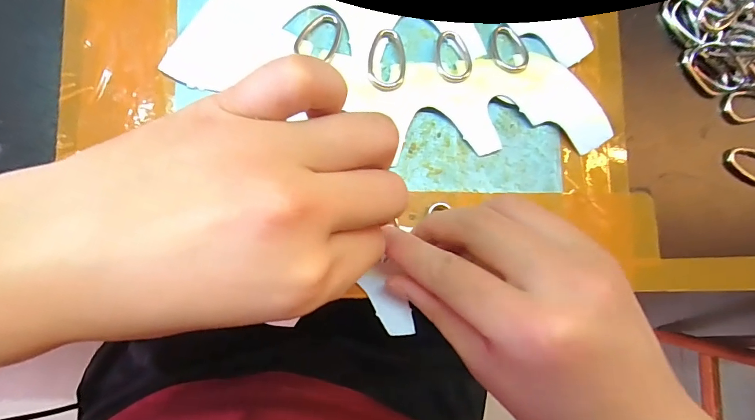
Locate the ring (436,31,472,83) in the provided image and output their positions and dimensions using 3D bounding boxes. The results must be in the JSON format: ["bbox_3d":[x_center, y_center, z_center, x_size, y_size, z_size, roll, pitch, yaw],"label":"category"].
[{"bbox_3d":[0.041,-0.082,0.218,0.018,0.006,0.028,-1,80,-2],"label":"ring"}]

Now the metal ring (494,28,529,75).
[{"bbox_3d":[0.073,-0.089,0.224,0.018,0.004,0.027,-9,80,-1],"label":"metal ring"}]

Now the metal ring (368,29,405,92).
[{"bbox_3d":[0.005,-0.078,0.212,0.019,0.004,0.033,8,83,-8],"label":"metal ring"}]

